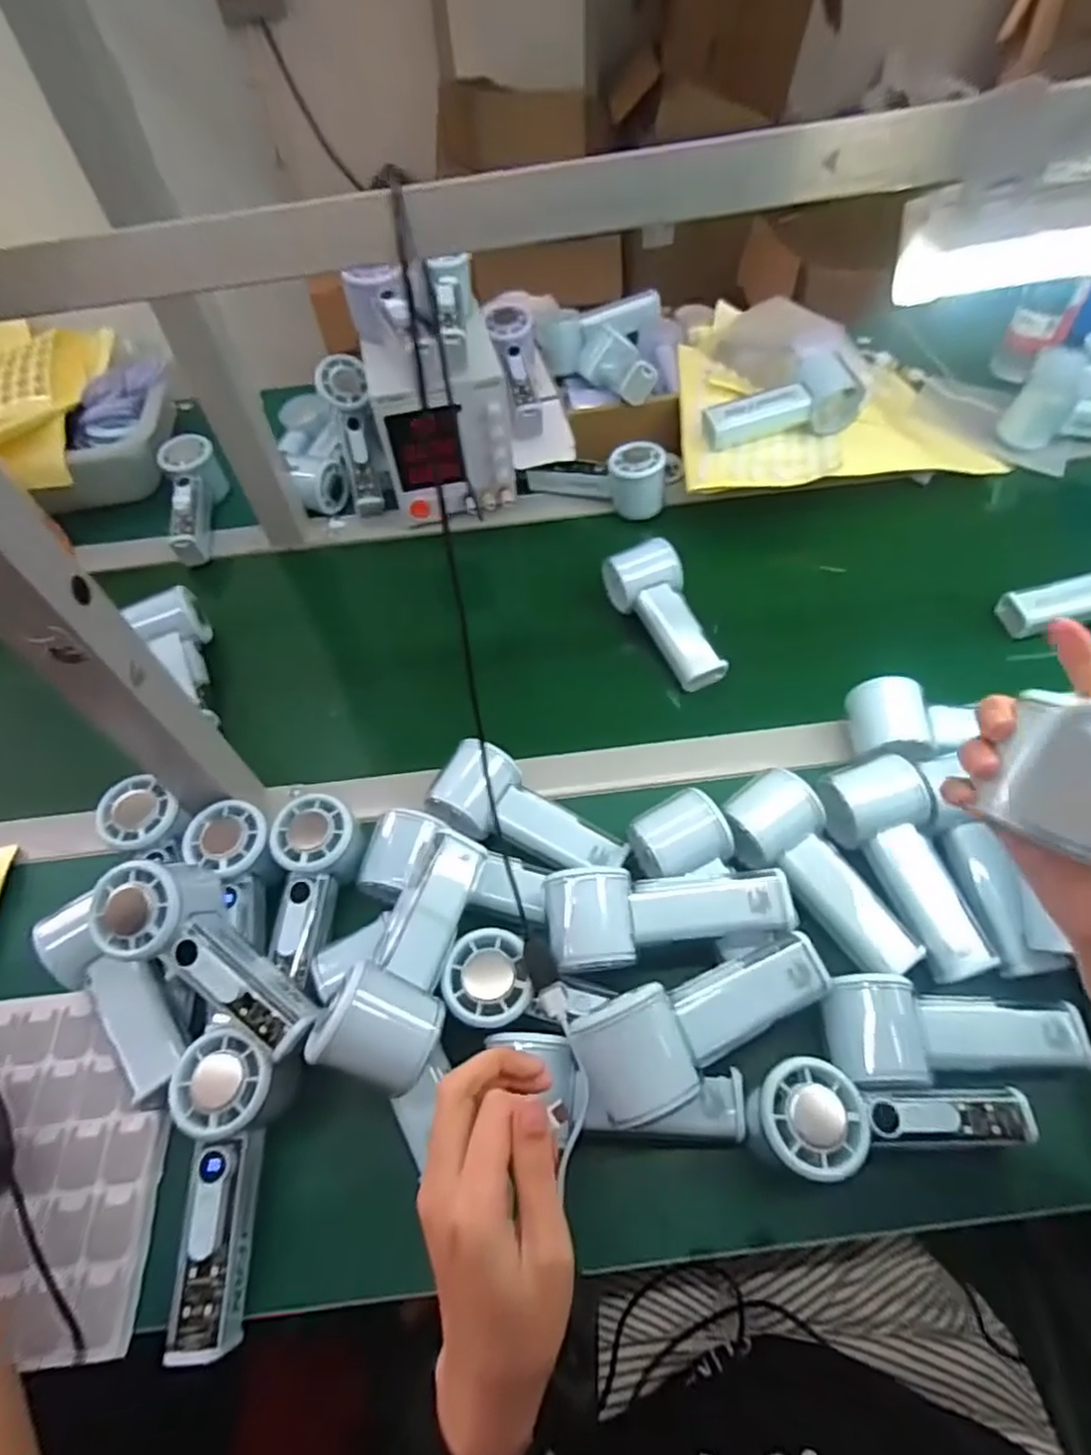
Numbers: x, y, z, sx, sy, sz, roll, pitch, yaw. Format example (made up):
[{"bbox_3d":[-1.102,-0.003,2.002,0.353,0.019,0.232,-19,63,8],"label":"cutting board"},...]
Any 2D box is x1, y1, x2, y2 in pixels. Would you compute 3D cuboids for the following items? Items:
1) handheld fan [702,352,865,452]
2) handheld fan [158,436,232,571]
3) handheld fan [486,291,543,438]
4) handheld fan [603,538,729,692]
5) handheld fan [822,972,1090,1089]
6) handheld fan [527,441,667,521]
[{"bbox_3d":[0.234,-0.328,0.677,0.158,0.045,0.075,-13,56,-4],"label":"handheld fan"},{"bbox_3d":[-0.389,-0.247,0.739,0.052,0.058,0.158,-9,71,-1],"label":"handheld fan"},{"bbox_3d":[-0.031,-0.380,0.717,0.049,0.053,0.164,-7,78,0],"label":"handheld fan"},{"bbox_3d":[0.110,-0.100,0.609,0.058,0.041,0.147,-22,71,-10],"label":"handheld fan"},{"bbox_3d":[0.243,0.184,0.408,0.150,0.053,0.061,5,55,-10],"label":"handheld fan"},{"bbox_3d":[0.052,-0.260,0.706,0.143,0.058,0.053,-2,56,3],"label":"handheld fan"}]

